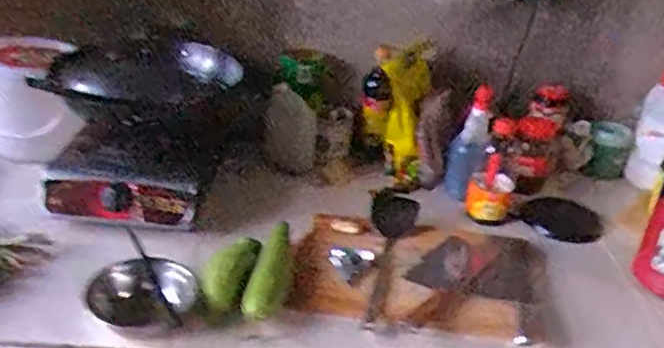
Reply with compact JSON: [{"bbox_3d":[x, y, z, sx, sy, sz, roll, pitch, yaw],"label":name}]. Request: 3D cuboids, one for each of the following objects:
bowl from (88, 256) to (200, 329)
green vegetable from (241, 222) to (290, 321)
[{"bbox_3d":[-0.301,0.184,1.038,0.144,0.068,0.144,3,30,-2],"label":"bowl"},{"bbox_3d":[-0.101,0.155,1.101,0.068,0.048,0.258,5,30,2],"label":"green vegetable"}]

